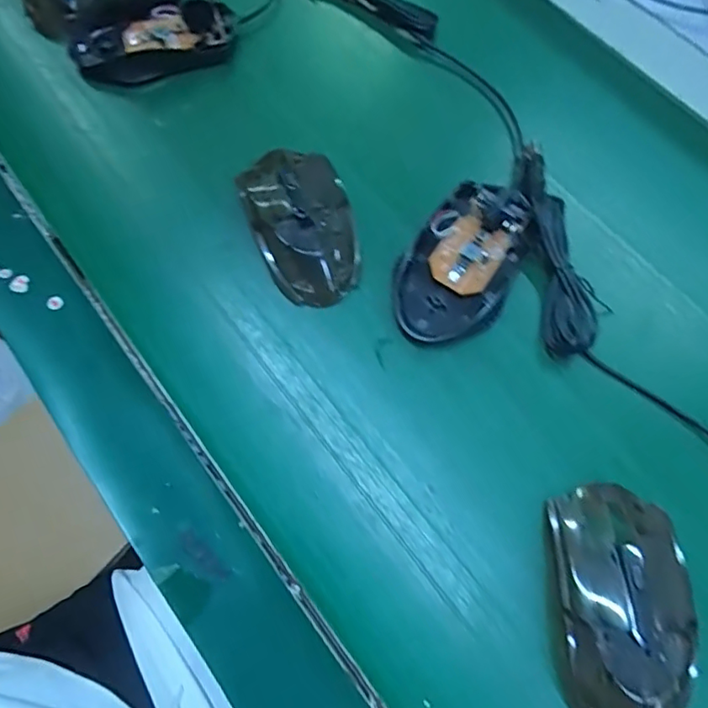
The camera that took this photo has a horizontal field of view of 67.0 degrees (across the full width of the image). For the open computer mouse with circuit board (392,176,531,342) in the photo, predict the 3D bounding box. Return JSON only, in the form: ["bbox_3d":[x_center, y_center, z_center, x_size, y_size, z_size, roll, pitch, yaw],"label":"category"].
[{"bbox_3d":[0.065,-0.056,0.314,0.060,0.026,0.109,30,73,10],"label":"open computer mouse with circuit board"}]

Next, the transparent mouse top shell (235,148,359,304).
[{"bbox_3d":[-0.033,-0.084,0.322,0.058,0.030,0.109,-18,71,-6],"label":"transparent mouse top shell"}]

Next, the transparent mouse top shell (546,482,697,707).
[{"bbox_3d":[0.124,0.117,0.249,0.057,0.030,0.107,4,70,2],"label":"transparent mouse top shell"}]

